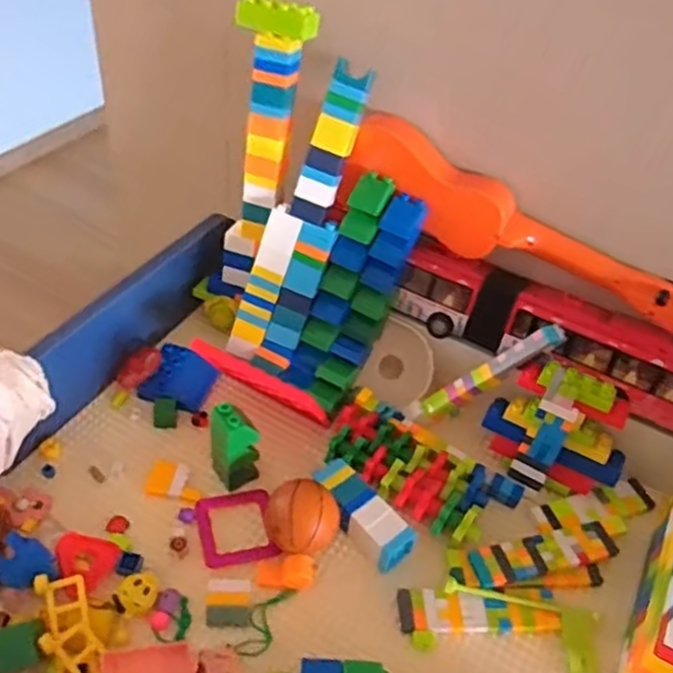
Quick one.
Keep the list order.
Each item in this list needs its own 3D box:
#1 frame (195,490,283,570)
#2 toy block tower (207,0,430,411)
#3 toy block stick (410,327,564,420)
[{"bbox_3d":[-0.083,0.158,0.565,0.060,0.009,0.065,-6,47,-14],"label":"frame"},{"bbox_3d":[-0.018,-0.115,0.641,0.188,0.332,0.080,12,18,-2],"label":"toy block tower"},{"bbox_3d":[0.136,0.037,0.629,0.161,0.016,0.020,-34,43,25],"label":"toy block stick"}]

